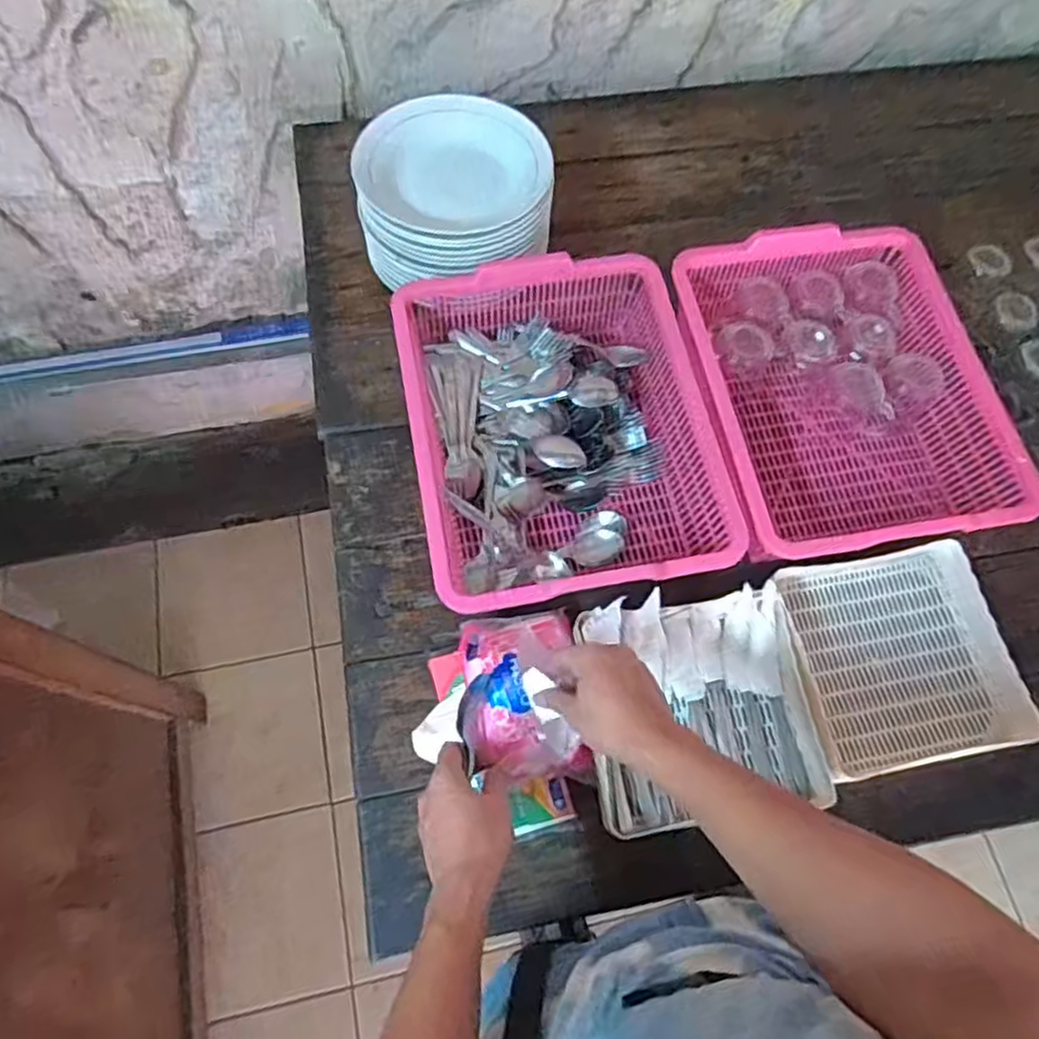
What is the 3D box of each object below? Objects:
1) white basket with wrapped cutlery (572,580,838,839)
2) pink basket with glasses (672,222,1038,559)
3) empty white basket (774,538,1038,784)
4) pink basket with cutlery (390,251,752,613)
[{"bbox_3d":[0.176,0.184,0.711,0.211,0.058,0.209,-6,67,-5],"label":"white basket with wrapped cutlery"},{"bbox_3d":[0.355,-0.136,0.828,0.300,0.132,0.378,-9,68,-6],"label":"pink basket with glasses"},{"bbox_3d":[0.382,0.139,0.740,0.210,0.059,0.213,-8,68,-6],"label":"empty white basket"},{"bbox_3d":[0.041,-0.095,0.804,0.309,0.115,0.391,-9,68,-6],"label":"pink basket with cutlery"}]

